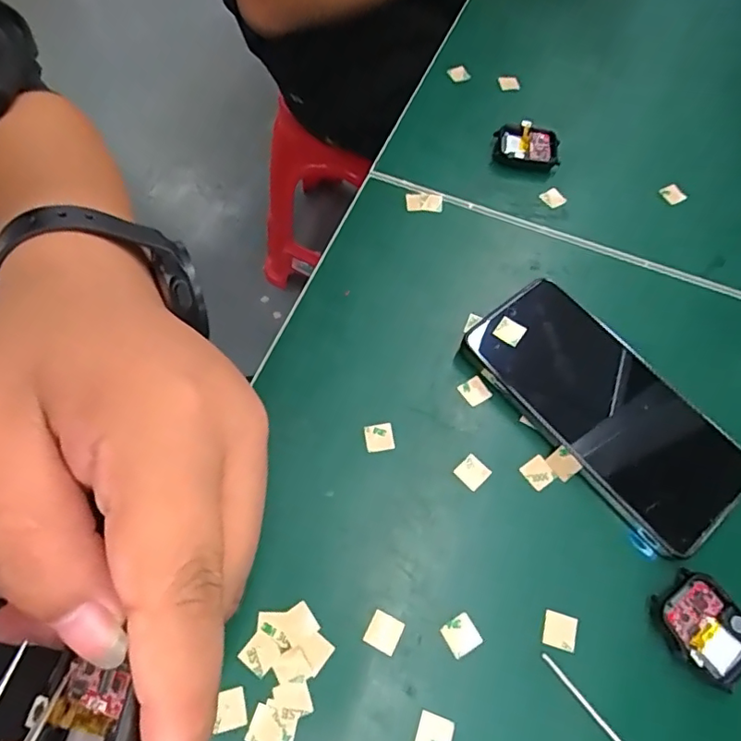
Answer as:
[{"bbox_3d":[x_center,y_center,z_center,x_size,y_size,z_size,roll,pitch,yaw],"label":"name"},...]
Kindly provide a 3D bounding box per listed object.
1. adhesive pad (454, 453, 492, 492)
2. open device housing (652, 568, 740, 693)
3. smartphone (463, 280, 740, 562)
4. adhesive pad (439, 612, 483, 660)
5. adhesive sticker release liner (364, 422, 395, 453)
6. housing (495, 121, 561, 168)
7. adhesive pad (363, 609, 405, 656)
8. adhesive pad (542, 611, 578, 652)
[{"bbox_3d":[0.056,0.055,0.295,0.016,0.004,0.015,-40,71,-20],"label":"adhesive pad"},{"bbox_3d":[0.162,0.123,0.259,0.038,0.009,0.045,-32,68,-17],"label":"open device housing"},{"bbox_3d":[0.132,0.020,0.308,0.076,0.017,0.159,-37,70,-19],"label":"smartphone"},{"bbox_3d":[0.043,0.126,0.258,0.016,0.004,0.015,-26,67,-14],"label":"adhesive pad"},{"bbox_3d":[0.005,0.037,0.302,0.016,0.004,0.015,-7,63,-6],"label":"adhesive sticker release liner"},{"bbox_3d":[0.117,-0.166,0.402,0.046,0.012,0.036,10,63,3],"label":"housing"},{"bbox_3d":[0.006,0.125,0.258,0.015,0.004,0.015,25,65,11],"label":"adhesive pad"},{"bbox_3d":[0.092,0.126,0.261,0.015,0.004,0.015,17,64,7],"label":"adhesive pad"}]

